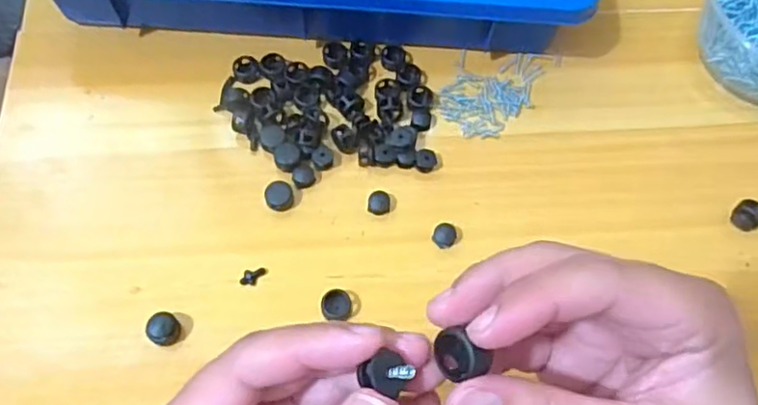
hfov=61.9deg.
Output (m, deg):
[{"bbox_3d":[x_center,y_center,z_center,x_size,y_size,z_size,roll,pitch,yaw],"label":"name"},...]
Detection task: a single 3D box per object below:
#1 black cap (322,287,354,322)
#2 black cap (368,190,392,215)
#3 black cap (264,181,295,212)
[{"bbox_3d":[-0.023,0.058,0.355,0.017,0.008,0.017,1,66,-3],"label":"black cap"},{"bbox_3d":[0.001,0.001,0.386,0.013,0.008,0.013,1,66,-3],"label":"black cap"},{"bbox_3d":[-0.060,-0.003,0.385,0.017,0.010,0.016,1,66,-3],"label":"black cap"}]

